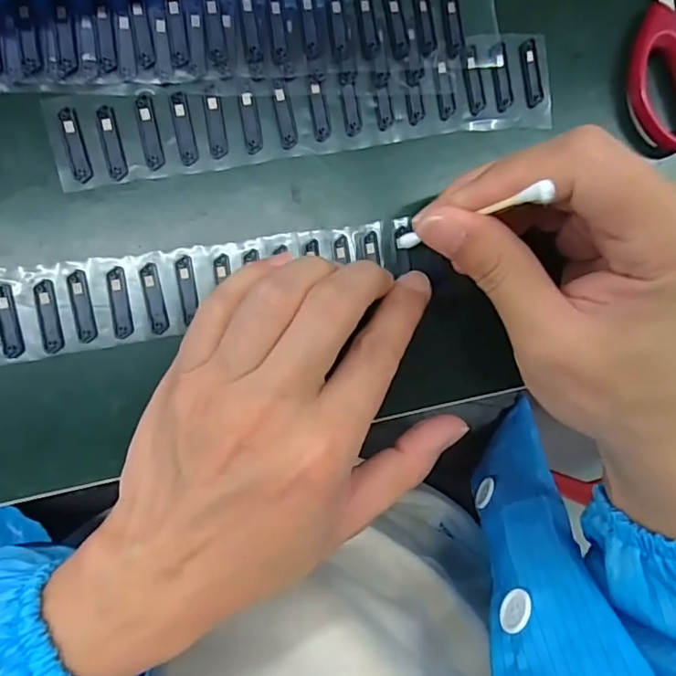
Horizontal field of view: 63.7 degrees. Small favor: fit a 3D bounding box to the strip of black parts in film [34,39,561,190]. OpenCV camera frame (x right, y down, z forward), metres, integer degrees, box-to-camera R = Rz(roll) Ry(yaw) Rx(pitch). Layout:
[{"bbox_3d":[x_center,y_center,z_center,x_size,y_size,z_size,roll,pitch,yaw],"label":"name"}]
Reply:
[{"bbox_3d":[-0.008,-0.091,0.219,0.201,0.004,0.032,-10,94,-9],"label":"strip of black parts in film"}]

